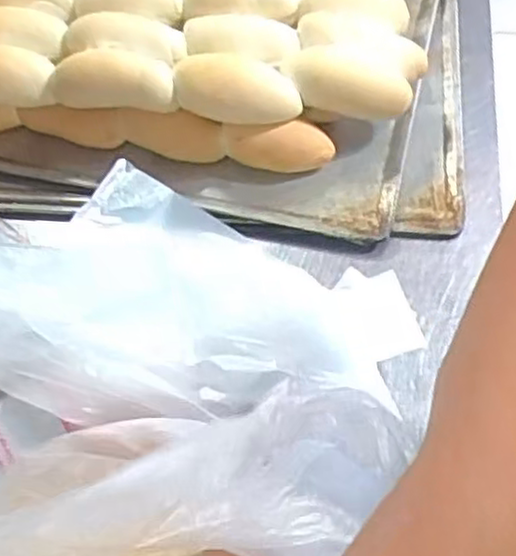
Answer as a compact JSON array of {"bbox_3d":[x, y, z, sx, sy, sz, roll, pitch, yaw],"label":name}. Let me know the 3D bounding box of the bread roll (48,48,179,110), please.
[{"bbox_3d":[-0.100,-0.141,0.523,0.087,0.033,0.030,5,59,7],"label":"bread roll"}]

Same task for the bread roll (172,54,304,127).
[{"bbox_3d":[-0.014,-0.132,0.513,0.084,0.033,0.038,-2,59,3],"label":"bread roll"}]

